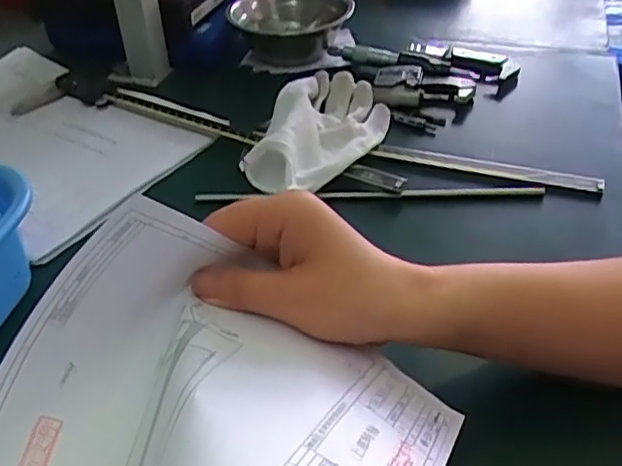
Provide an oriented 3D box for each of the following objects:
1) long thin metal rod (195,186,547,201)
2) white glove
[{"bbox_3d":[0.044,-0.030,0.490,0.266,0.011,0.010,0,39,3],"label":"long thin metal rod"},{"bbox_3d":[0.006,-0.087,0.529,0.093,0.044,0.165,25,46,29],"label":"white glove"}]

